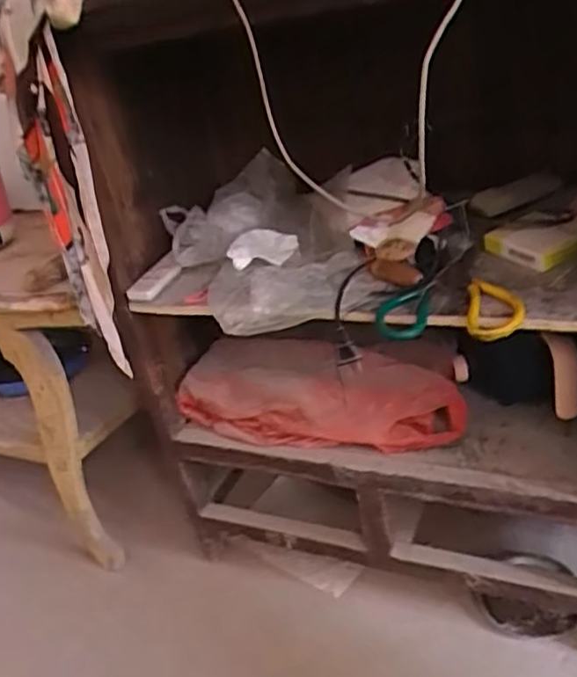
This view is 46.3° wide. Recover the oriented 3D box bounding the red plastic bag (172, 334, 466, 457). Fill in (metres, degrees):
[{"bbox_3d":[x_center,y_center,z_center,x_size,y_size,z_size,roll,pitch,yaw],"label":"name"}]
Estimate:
[{"bbox_3d":[0.036,0.073,0.902,0.384,0.103,0.125,2,31,25],"label":"red plastic bag"}]

